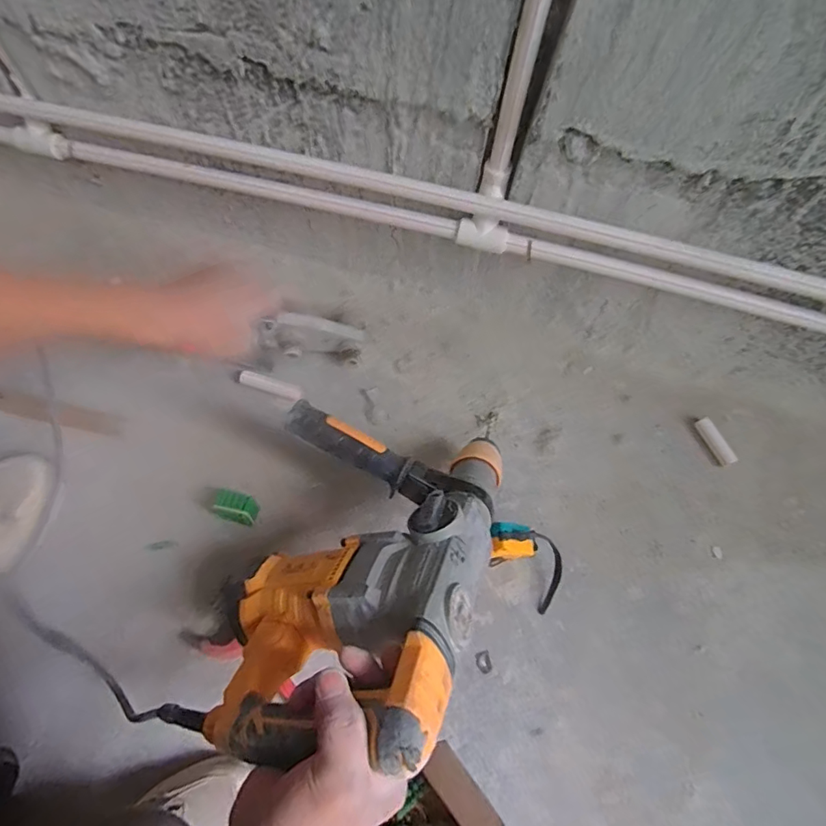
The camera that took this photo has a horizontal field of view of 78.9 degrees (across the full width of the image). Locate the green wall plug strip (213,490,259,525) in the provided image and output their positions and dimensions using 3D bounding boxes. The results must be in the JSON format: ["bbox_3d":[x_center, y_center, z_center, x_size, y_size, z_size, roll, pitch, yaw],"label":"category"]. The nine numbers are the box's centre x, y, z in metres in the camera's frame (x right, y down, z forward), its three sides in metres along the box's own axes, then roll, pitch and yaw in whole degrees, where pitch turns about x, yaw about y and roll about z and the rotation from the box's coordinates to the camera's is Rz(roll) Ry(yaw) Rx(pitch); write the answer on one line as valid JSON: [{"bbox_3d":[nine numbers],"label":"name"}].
[{"bbox_3d":[-0.207,0.112,0.592,0.043,0.044,0.029,14,66,3],"label":"green wall plug strip"}]

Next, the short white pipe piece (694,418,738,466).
[{"bbox_3d":[0.398,0.039,0.664,0.018,0.022,0.065,-22,69,-12],"label":"short white pipe piece"}]

